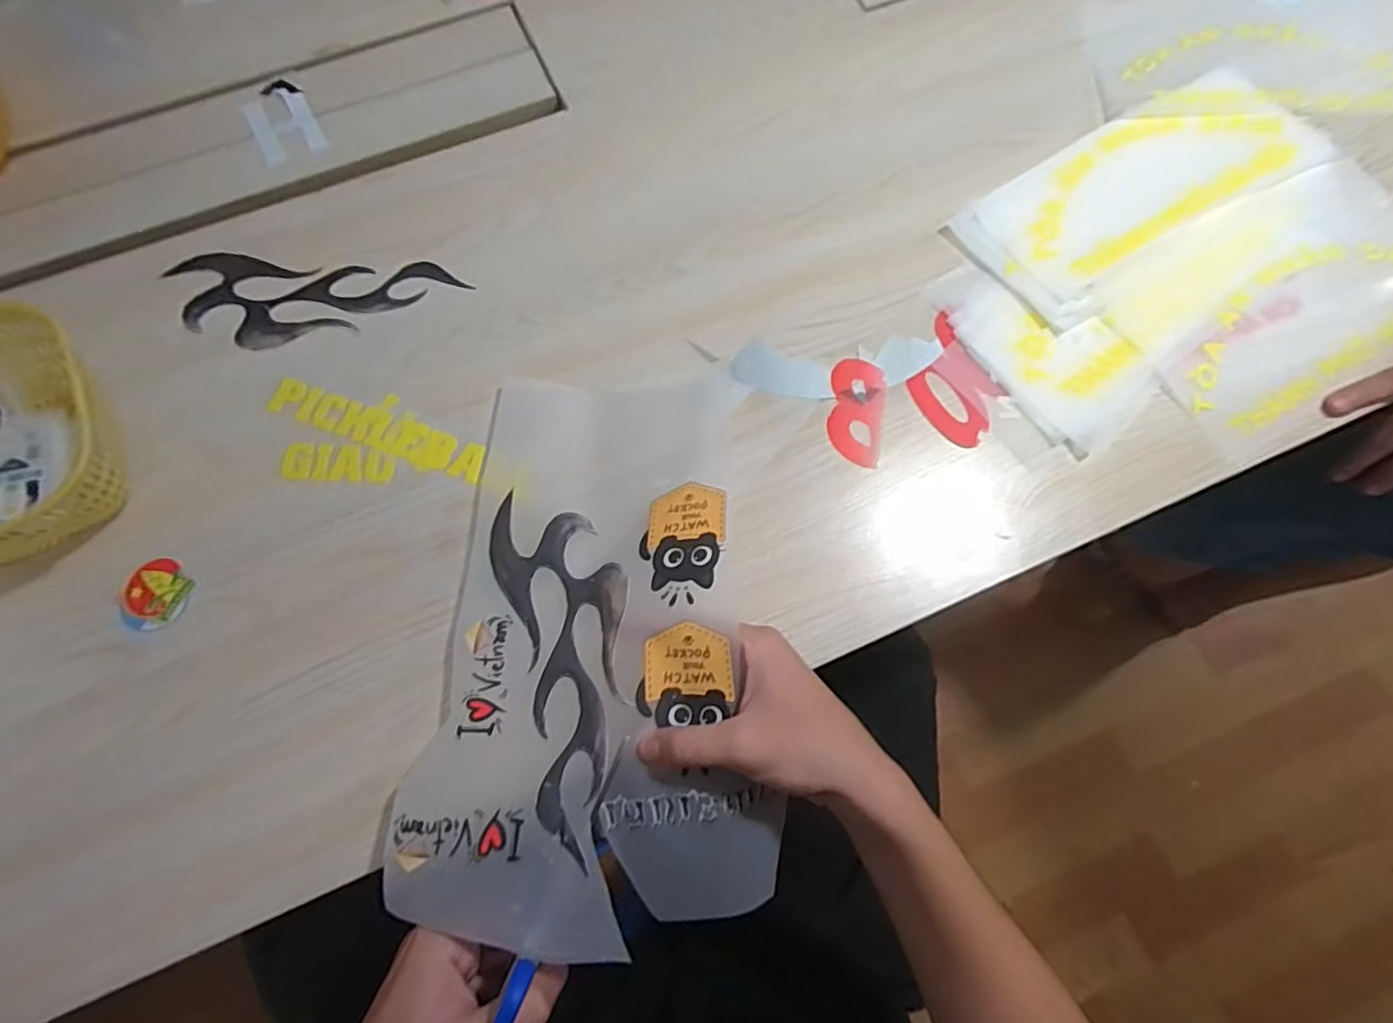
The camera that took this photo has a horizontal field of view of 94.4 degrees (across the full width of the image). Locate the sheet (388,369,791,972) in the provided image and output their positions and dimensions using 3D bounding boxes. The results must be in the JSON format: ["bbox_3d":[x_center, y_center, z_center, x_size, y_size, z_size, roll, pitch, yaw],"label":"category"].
[{"bbox_3d":[-0.054,0.071,0.414,0.208,0.072,0.346,5,71,2],"label":"sheet"}]

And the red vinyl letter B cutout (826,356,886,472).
[{"bbox_3d":[0.120,-0.076,0.482,0.042,0.004,0.084,12,71,4],"label":"red vinyl letter B cutout"}]

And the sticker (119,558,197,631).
[{"bbox_3d":[-0.362,0.055,0.429,0.046,0.004,0.046,0,71,0],"label":"sticker"}]

